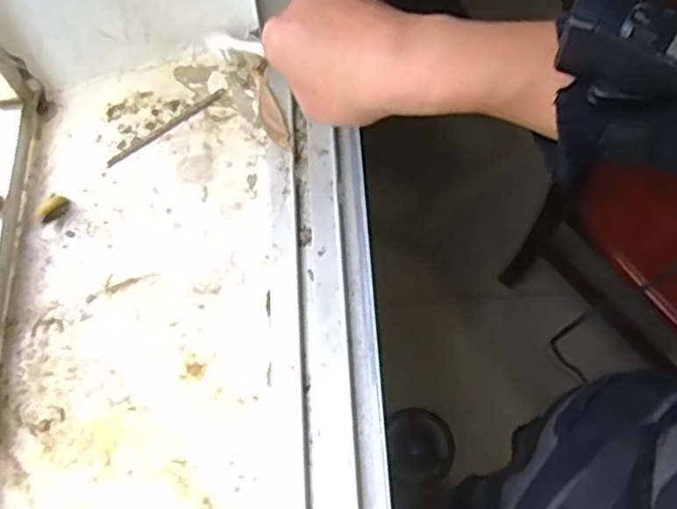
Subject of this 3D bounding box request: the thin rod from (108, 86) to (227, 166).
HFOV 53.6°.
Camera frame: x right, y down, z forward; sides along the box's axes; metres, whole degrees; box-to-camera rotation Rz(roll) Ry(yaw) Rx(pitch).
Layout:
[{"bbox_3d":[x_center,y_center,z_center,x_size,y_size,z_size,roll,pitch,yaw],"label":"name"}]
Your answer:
[{"bbox_3d":[-0.141,-0.103,0.548,0.112,0.004,0.007,-31,71,2],"label":"thin rod"}]

